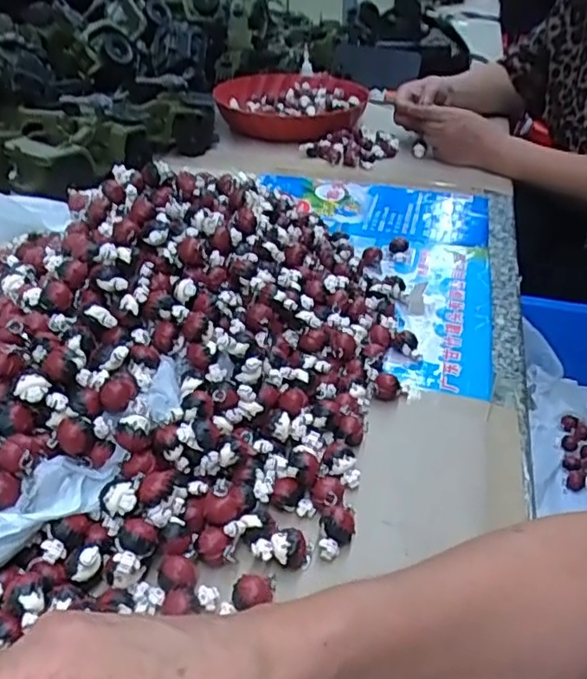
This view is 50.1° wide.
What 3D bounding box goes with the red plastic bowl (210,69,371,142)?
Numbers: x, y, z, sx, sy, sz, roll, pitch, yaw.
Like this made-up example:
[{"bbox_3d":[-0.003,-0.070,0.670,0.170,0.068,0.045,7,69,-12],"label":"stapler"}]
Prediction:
[{"bbox_3d":[-0.004,-0.380,1.007,0.226,0.055,0.245,0,36,0],"label":"red plastic bowl"}]

